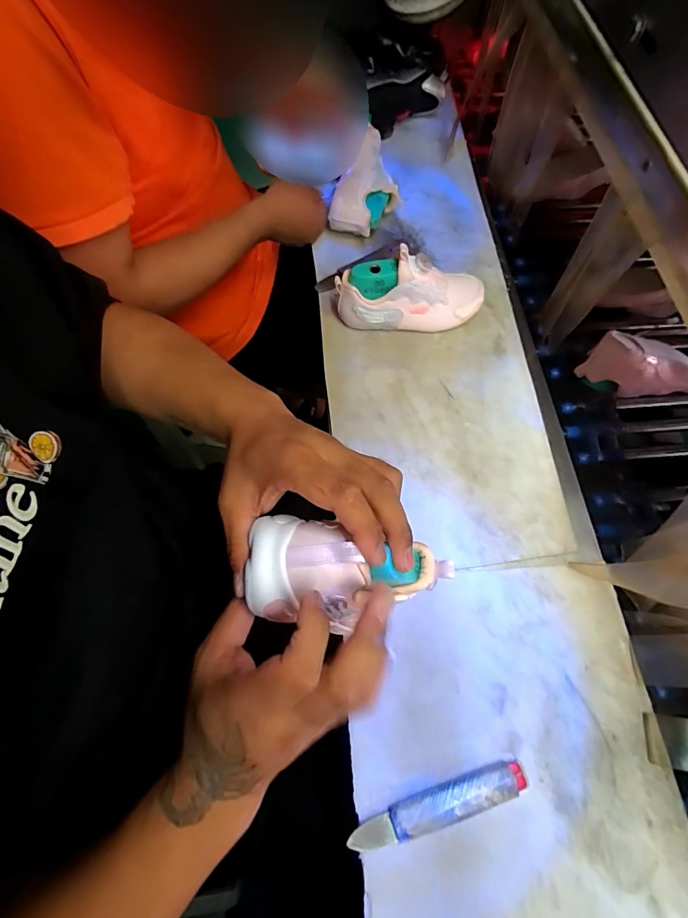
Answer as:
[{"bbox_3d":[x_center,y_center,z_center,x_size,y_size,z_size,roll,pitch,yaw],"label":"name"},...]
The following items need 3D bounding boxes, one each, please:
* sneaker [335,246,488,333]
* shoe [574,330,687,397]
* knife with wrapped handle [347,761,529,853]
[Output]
[{"bbox_3d":[0.094,-0.219,0.560,0.200,0.098,0.064,-13,67,-6],"label":"sneaker"},{"bbox_3d":[0.425,-0.127,0.590,0.177,0.080,0.061,0,66,0],"label":"shoe"},{"bbox_3d":[0.086,0.311,0.377,0.164,0.014,0.028,-15,67,-7],"label":"knife with wrapped handle"}]

